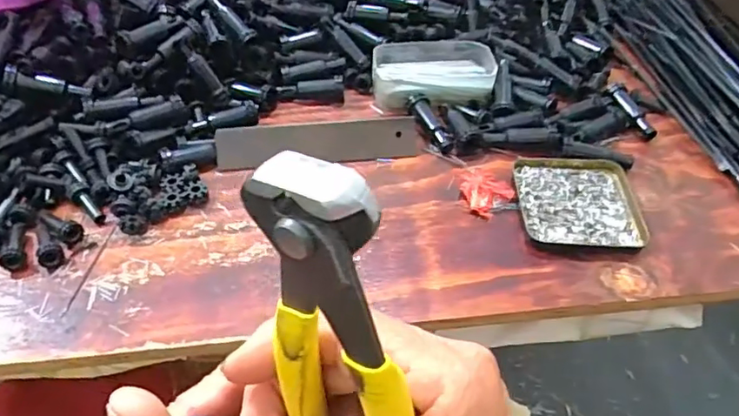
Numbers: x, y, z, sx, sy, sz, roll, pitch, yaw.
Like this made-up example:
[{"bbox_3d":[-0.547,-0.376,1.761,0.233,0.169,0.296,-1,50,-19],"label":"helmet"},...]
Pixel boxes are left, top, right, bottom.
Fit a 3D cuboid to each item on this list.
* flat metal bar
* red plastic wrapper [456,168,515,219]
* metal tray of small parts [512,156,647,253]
[{"bbox_3d":[-0.044,-0.058,0.503,0.178,0.007,0.036,-5,91,-6],"label":"flat metal bar"},{"bbox_3d":[0.094,-0.016,0.482,0.041,0.013,0.052,-28,55,-25],"label":"red plastic wrapper"},{"bbox_3d":[0.173,-0.007,0.472,0.096,0.014,0.097,1,48,-2],"label":"metal tray of small parts"}]

